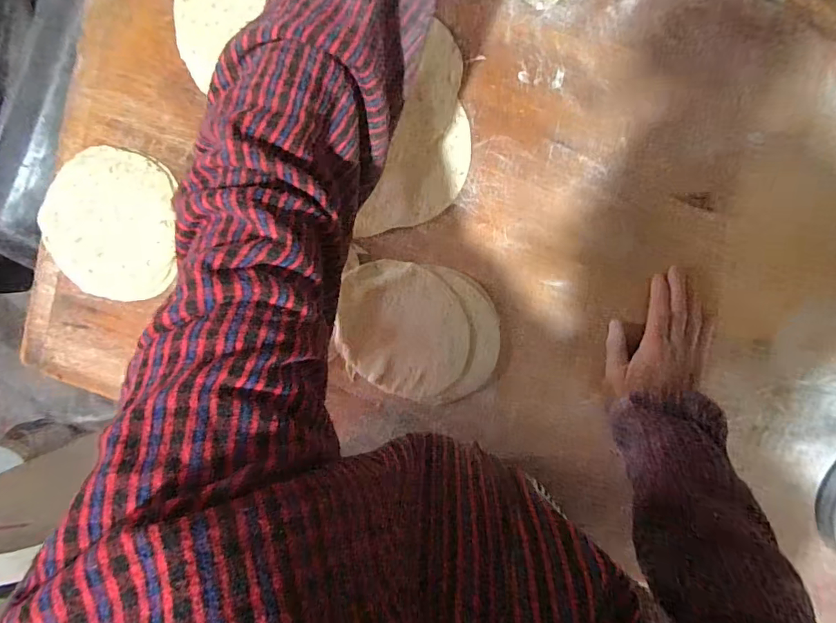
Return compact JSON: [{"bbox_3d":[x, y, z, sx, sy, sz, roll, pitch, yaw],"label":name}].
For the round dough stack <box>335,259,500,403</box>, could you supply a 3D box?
[{"bbox_3d":[0.001,0.024,0.505,0.173,0.012,0.146,12,99,2],"label":"round dough stack"}]

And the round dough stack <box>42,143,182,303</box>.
[{"bbox_3d":[-0.354,-0.099,0.514,0.147,0.022,0.163,11,99,2],"label":"round dough stack"}]

